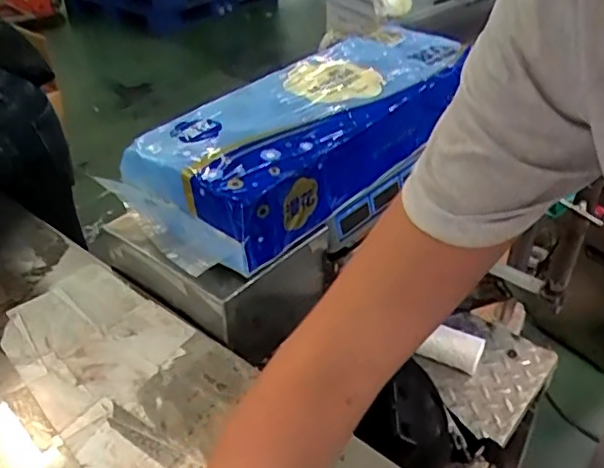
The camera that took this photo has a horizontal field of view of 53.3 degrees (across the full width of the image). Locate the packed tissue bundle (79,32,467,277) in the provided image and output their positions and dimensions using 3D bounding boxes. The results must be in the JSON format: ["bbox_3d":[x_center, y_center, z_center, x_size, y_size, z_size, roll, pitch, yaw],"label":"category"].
[{"bbox_3d":[0.015,-0.140,0.876,0.234,0.127,0.651,23,42,30],"label":"packed tissue bundle"}]

